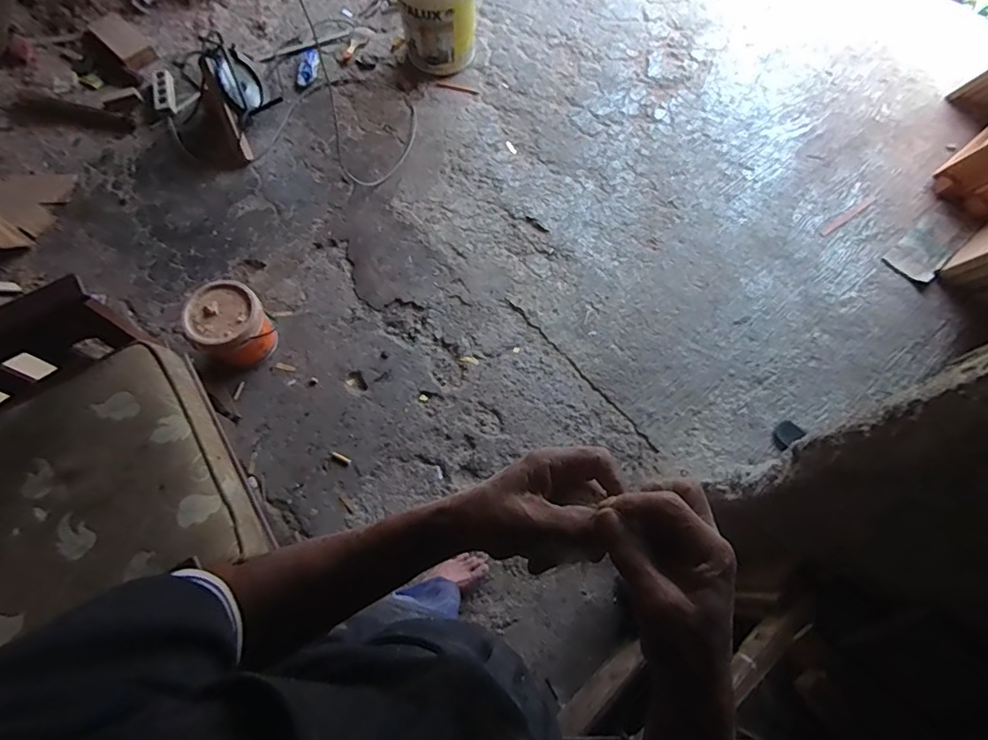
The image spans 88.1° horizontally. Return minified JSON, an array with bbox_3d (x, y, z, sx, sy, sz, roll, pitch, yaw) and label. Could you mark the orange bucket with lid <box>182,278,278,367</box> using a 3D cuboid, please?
[{"bbox_3d":[-0.746,-0.125,1.463,0.207,0.193,0.198,1,71,-2],"label":"orange bucket with lid"}]

